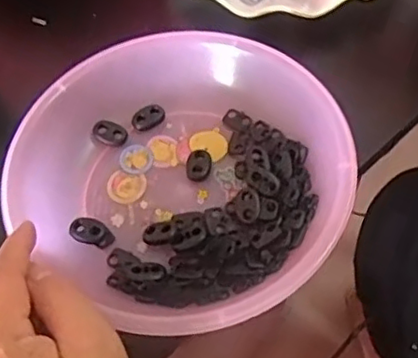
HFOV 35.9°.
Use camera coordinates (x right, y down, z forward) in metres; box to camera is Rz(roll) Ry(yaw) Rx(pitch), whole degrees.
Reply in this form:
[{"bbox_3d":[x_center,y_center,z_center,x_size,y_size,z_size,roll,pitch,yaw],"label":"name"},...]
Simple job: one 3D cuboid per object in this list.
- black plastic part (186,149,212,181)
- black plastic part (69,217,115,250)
[{"bbox_3d":[-0.006,-0.009,0.395,0.015,0.005,0.022,16,61,14],"label":"black plastic part"},{"bbox_3d":[-0.068,0.031,0.376,0.025,0.008,0.016,16,61,14],"label":"black plastic part"}]

